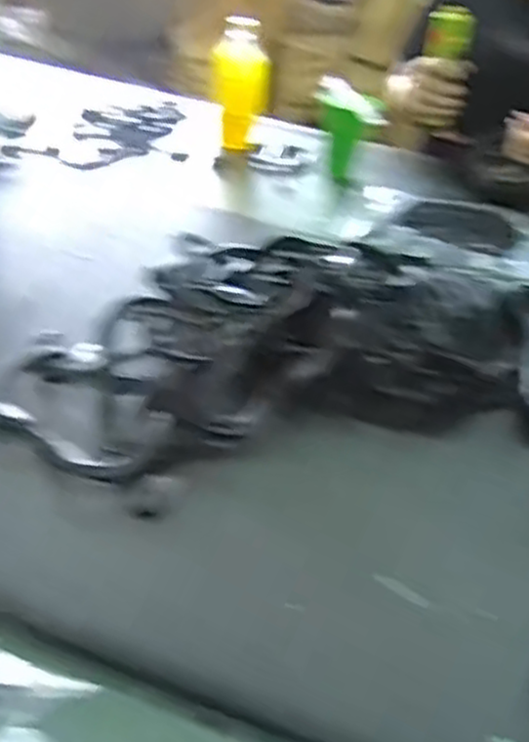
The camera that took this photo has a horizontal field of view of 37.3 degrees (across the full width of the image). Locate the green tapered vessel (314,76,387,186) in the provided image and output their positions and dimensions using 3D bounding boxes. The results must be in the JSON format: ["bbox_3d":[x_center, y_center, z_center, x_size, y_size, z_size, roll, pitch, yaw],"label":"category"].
[{"bbox_3d":[0.135,-0.401,1.314,0.097,0.145,0.123,4,38,-4],"label":"green tapered vessel"}]

